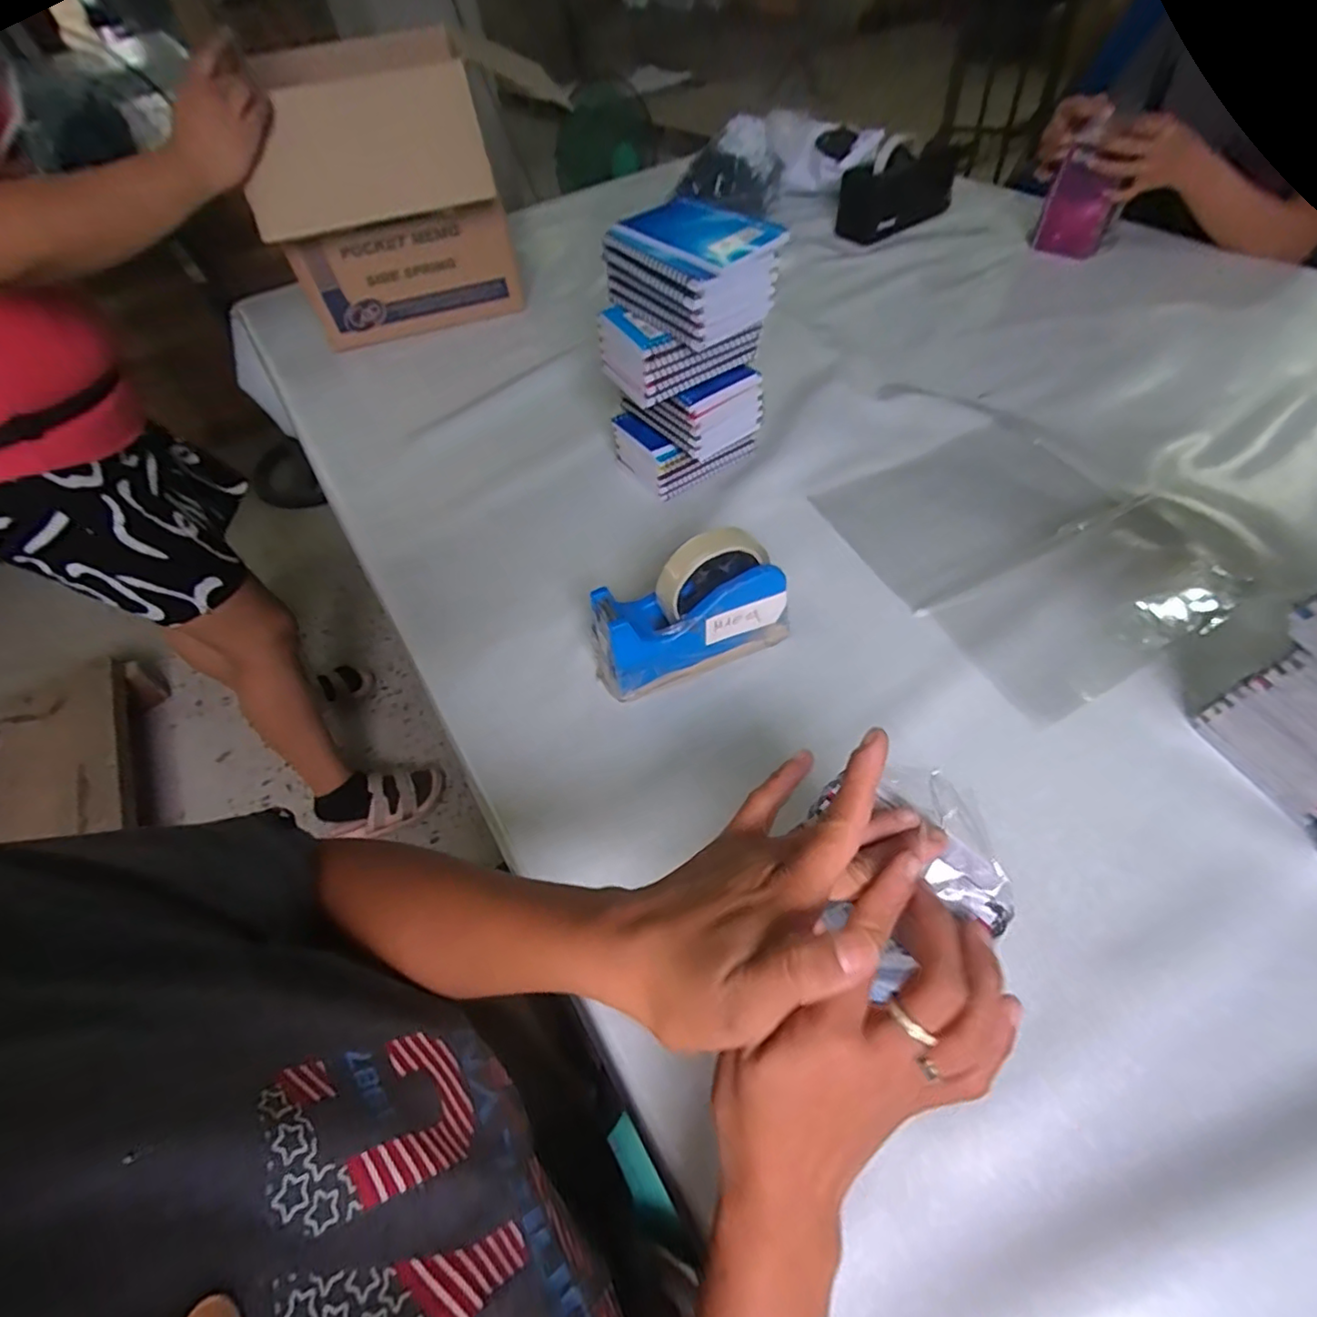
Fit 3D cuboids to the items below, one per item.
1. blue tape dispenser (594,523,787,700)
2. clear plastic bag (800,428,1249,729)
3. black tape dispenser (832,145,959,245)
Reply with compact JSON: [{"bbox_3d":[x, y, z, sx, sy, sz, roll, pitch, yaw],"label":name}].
[{"bbox_3d":[0.023,-0.038,0.487,0.163,0.105,0.060,-20,54,-9],"label":"blue tape dispenser"},{"bbox_3d":[0.345,-0.111,0.576,0.269,0.013,0.305,-25,55,-12],"label":"clear plastic bag"},{"bbox_3d":[0.403,-0.784,1.000,0.220,0.105,0.078,-30,56,-16],"label":"black tape dispenser"}]

